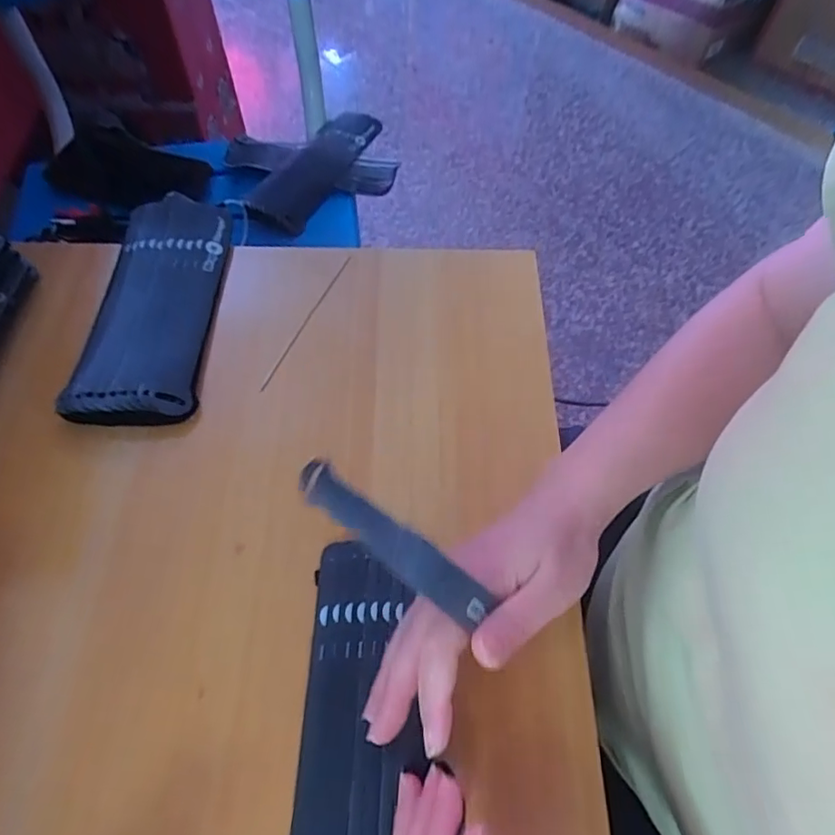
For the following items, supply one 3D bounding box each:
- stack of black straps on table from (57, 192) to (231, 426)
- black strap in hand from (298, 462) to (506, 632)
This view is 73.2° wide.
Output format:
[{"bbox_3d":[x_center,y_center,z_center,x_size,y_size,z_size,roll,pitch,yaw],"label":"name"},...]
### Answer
[{"bbox_3d":[-0.203,-0.095,0.436,0.086,0.018,0.222,-1,62,-3],"label":"stack of black straps on table"},{"bbox_3d":[-0.021,0.056,0.281,0.022,0.024,0.130,-43,48,-20],"label":"black strap in hand"}]

